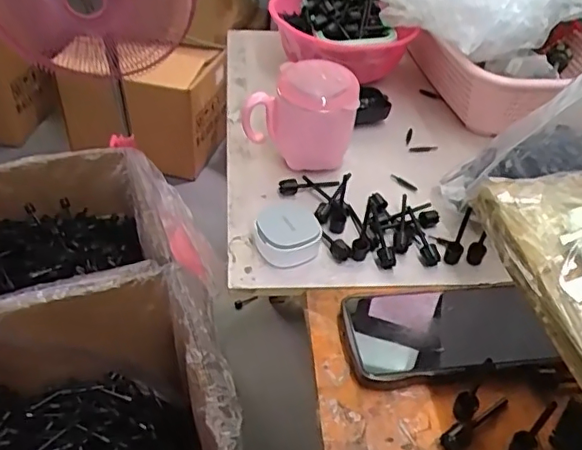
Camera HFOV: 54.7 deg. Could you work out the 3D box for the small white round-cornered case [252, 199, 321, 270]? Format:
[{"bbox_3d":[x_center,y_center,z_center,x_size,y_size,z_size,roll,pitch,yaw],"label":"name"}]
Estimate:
[{"bbox_3d":[-0.004,0.002,0.502,0.055,0.030,0.069,-3,44,-7],"label":"small white round-cornered case"}]

